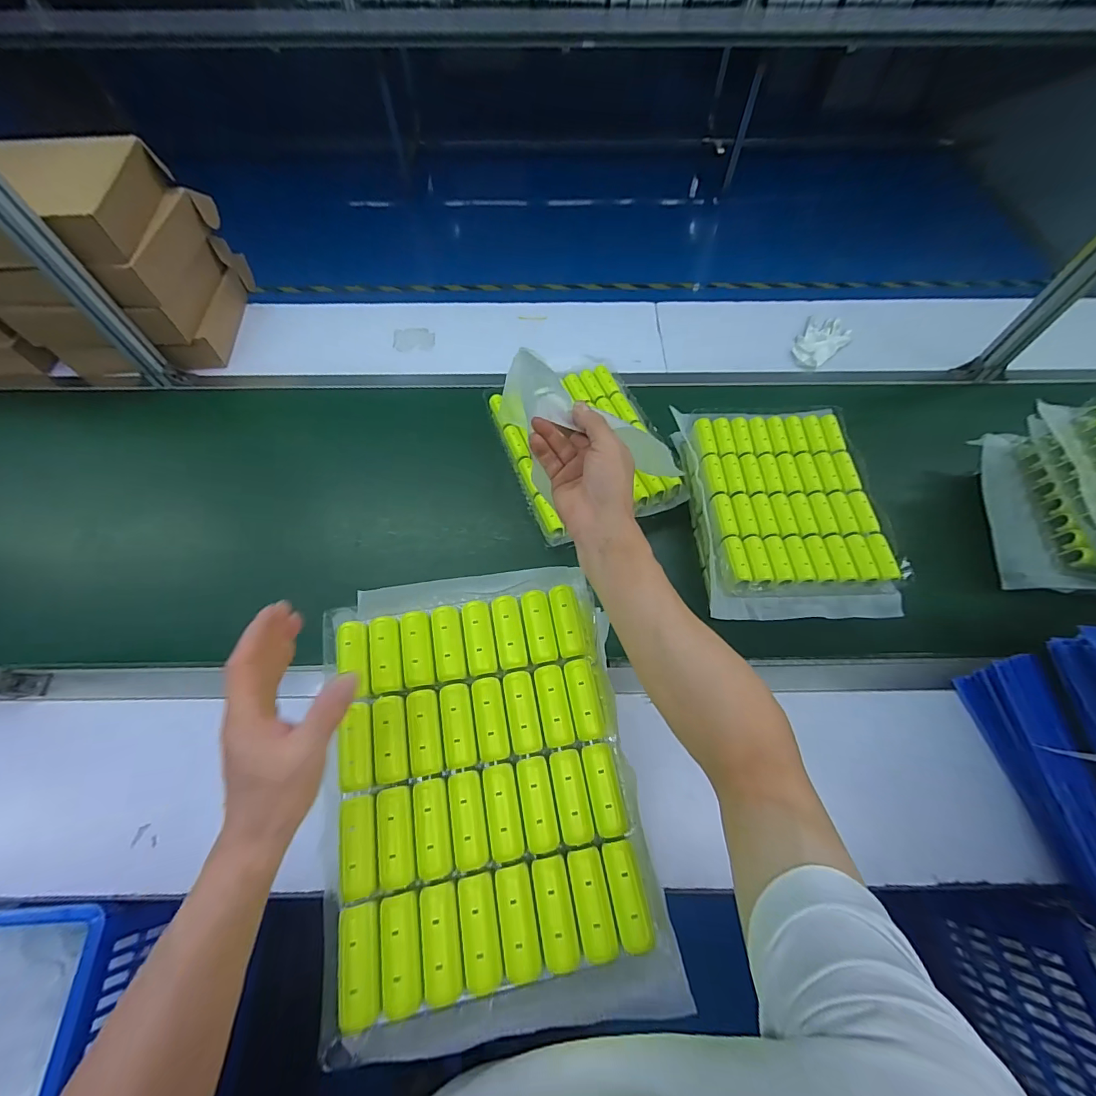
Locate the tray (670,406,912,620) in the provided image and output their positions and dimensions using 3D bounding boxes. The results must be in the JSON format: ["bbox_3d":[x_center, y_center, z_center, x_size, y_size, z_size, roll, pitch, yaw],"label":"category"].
[{"bbox_3d":[0.388,-0.073,0.773,0.295,0.062,0.384,-1,60,1],"label":"tray"}]

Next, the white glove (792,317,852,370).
[{"bbox_3d":[0.639,-0.482,1.082,0.100,0.017,0.175,31,66,18],"label":"white glove"}]

